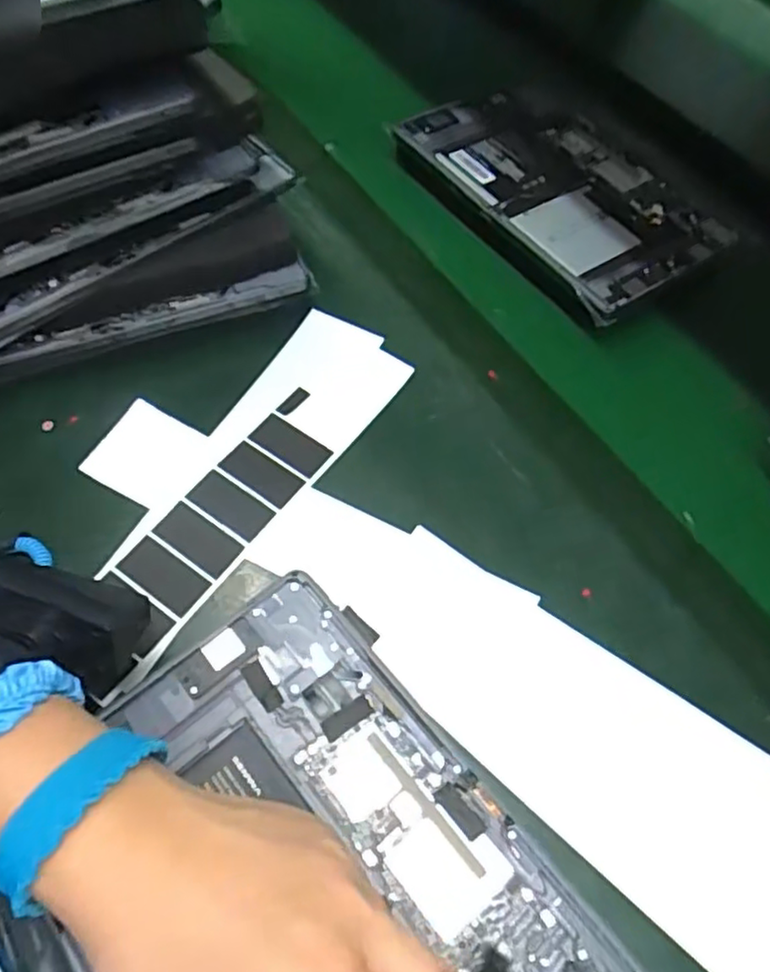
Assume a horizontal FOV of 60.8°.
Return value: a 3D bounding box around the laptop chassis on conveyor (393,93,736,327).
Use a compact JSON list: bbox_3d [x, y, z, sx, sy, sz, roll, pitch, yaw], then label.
[{"bbox_3d":[0.144,-0.245,0.536,0.160,0.023,0.255,-29,66,-20],"label":"laptop chassis on conveyor"}]

